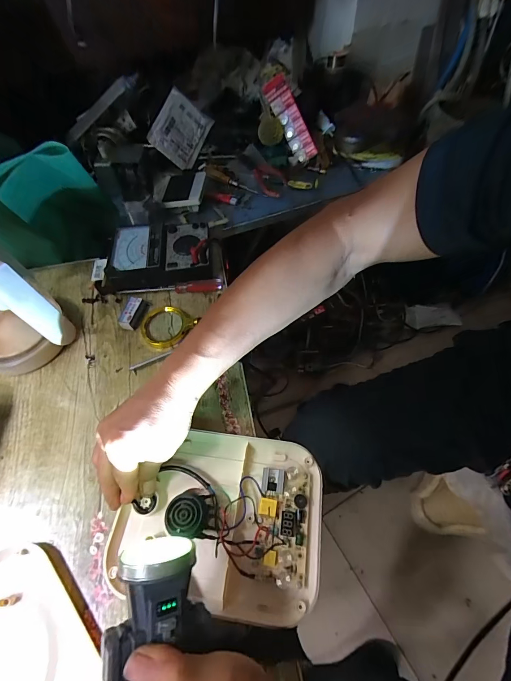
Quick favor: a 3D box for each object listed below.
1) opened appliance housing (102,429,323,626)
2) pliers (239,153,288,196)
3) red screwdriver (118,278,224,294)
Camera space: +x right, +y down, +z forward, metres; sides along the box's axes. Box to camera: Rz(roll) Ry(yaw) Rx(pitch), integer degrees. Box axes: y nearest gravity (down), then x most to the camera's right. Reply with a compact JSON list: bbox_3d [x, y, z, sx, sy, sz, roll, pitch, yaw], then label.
[{"bbox_3d":[-0.039,0.182,0.345,0.216,0.048,0.166,7,57,6],"label":"opened appliance housing"},{"bbox_3d":[0.020,-0.376,0.721,0.053,0.018,0.165,-22,59,-13],"label":"pliers"},{"bbox_3d":[-0.139,-0.084,0.532,0.169,0.022,0.017,-4,56,-1],"label":"red screwdriver"}]

